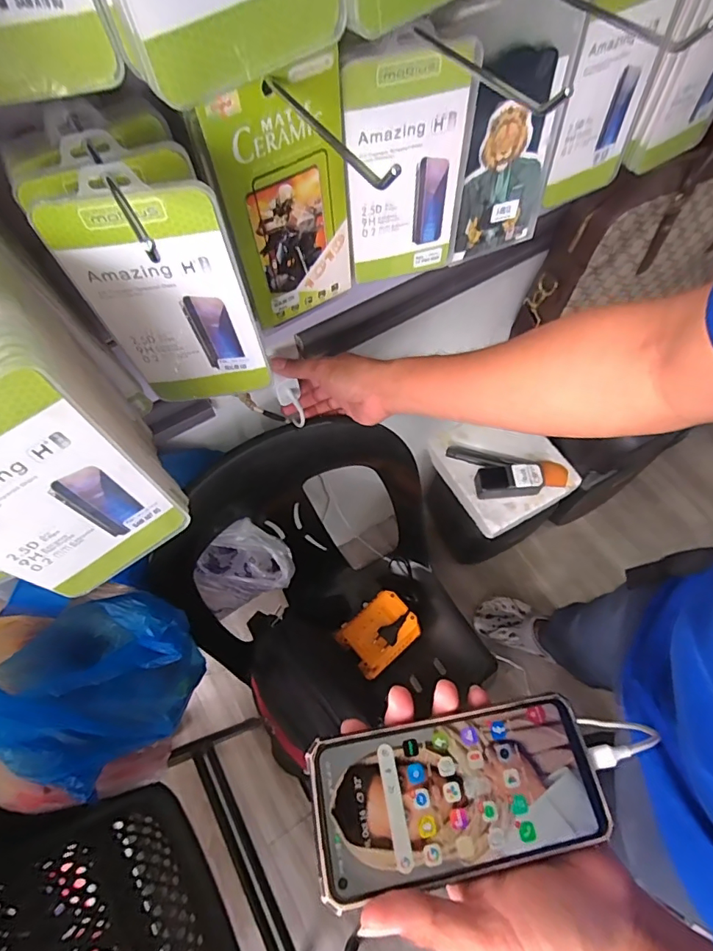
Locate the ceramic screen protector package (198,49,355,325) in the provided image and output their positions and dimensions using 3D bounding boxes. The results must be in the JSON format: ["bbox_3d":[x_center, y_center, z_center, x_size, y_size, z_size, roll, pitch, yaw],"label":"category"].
[{"bbox_3d":[-0.045,-0.182,0.342,0.090,0.163,0.007,-31,68,-12],"label":"ceramic screen protector package"}]

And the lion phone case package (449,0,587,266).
[{"bbox_3d":[0.121,-0.262,0.384,0.088,0.181,0.019,-22,55,-12],"label":"lion phone case package"}]

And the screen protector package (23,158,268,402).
[{"bbox_3d":[-0.113,-0.100,0.303,0.091,0.166,0.006,-10,65,-2],"label":"screen protector package"}]

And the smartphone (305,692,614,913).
[{"bbox_3d":[0.059,0.178,0.278,0.164,0.006,0.074,-7,65,-10],"label":"smartphone"}]

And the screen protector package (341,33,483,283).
[{"bbox_3d":[0.038,-0.221,0.362,0.090,0.166,0.010,-19,66,-7],"label":"screen protector package"}]

